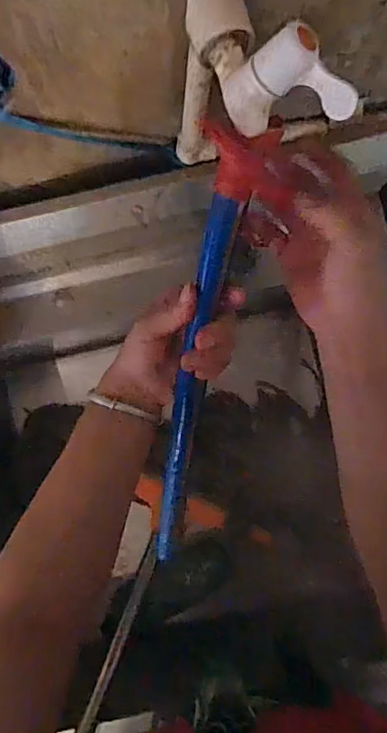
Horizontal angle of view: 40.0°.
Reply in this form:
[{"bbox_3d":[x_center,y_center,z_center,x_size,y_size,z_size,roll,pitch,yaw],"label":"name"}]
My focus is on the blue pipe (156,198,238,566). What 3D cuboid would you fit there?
[{"bbox_3d":[-0.007,0.038,0.433,0.019,0.014,0.346,12,121,3],"label":"blue pipe"}]

